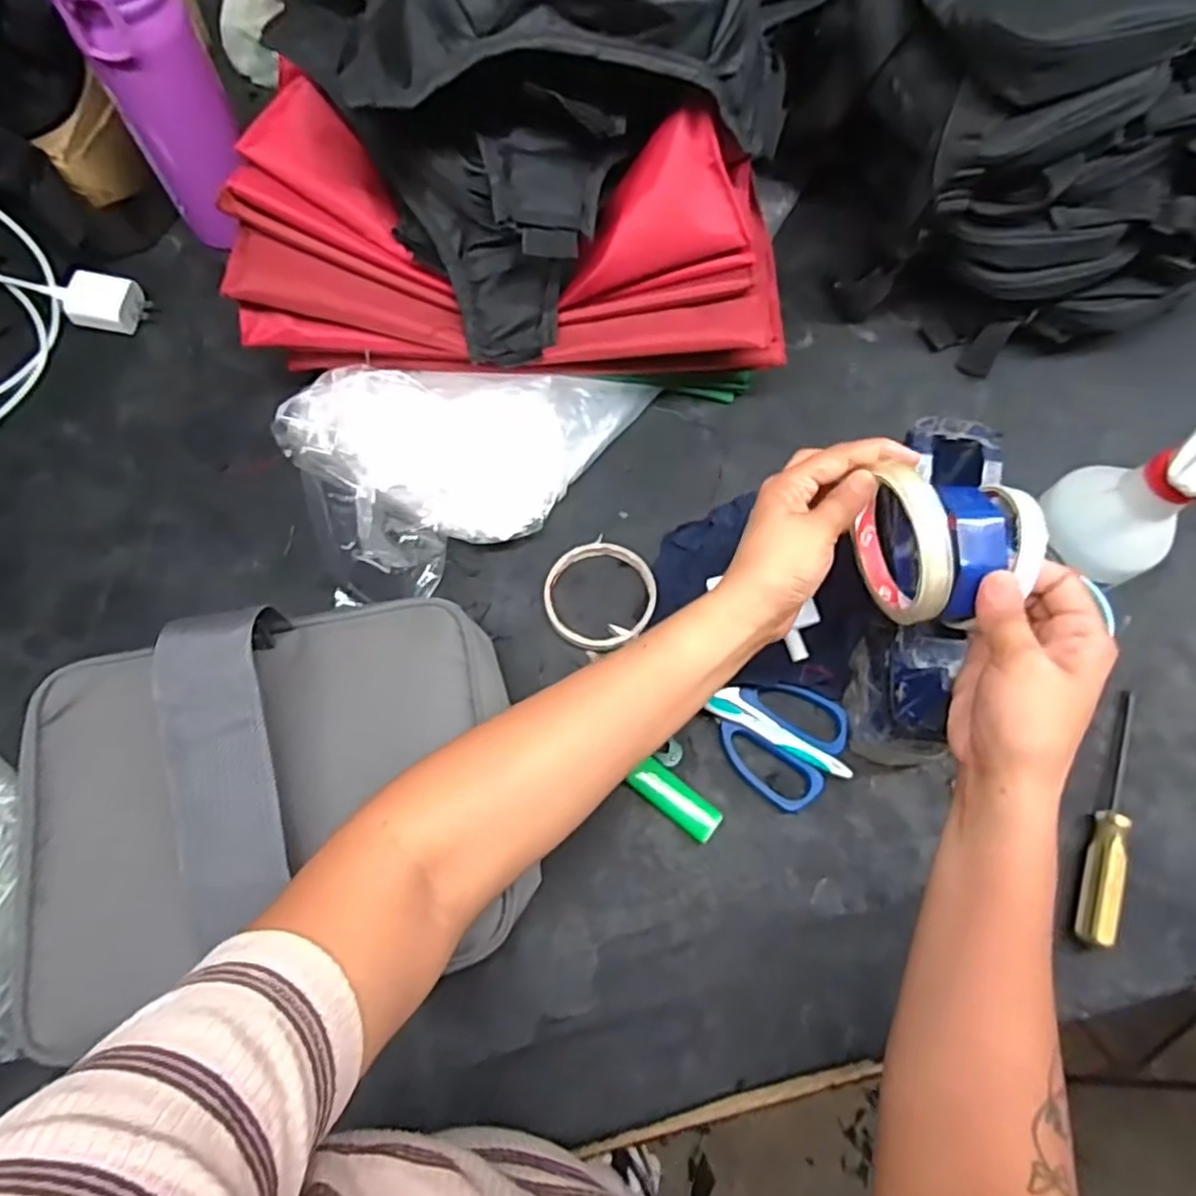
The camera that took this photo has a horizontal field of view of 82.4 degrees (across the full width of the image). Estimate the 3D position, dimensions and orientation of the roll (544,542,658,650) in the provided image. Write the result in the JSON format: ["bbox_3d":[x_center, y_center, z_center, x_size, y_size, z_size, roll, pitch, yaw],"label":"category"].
[{"bbox_3d":[0.002,-0.001,0.508,0.081,0.012,0.081,1,69,-2],"label":"roll"}]

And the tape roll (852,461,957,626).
[{"bbox_3d":[0.168,-0.025,0.377,0.018,0.085,0.076,-13,73,-5],"label":"tape roll"}]

